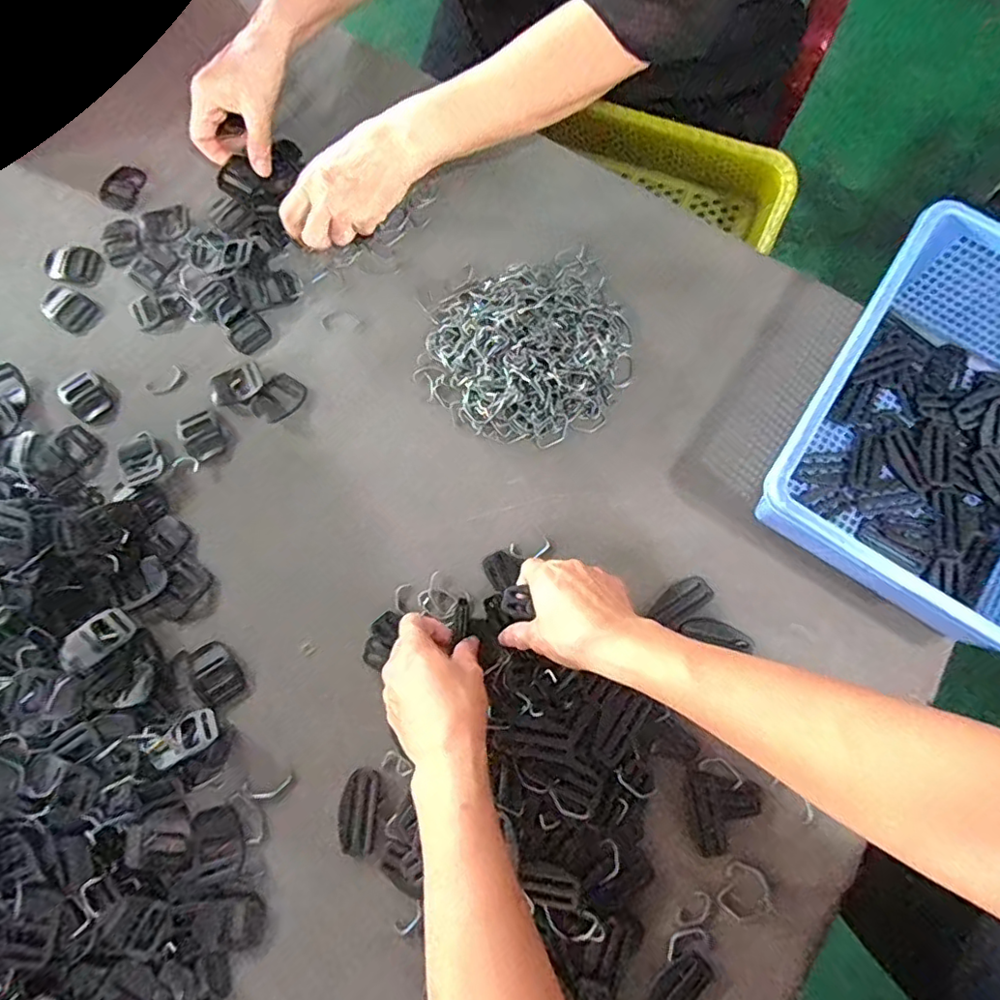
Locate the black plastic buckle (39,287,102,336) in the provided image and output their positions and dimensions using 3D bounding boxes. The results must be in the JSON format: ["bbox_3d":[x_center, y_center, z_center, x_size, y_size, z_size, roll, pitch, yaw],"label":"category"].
[{"bbox_3d":[-0.398,-0.177,0.539,0.056,0.005,0.035,36,78,8],"label":"black plastic buckle"}]

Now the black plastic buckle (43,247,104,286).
[{"bbox_3d":[-0.403,-0.222,0.551,0.053,0.004,0.038,8,76,2],"label":"black plastic buckle"}]

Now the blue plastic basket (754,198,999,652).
[{"bbox_3d":[0.360,-0.045,0.462,0.236,0.103,0.295,34,78,8],"label":"blue plastic basket"}]

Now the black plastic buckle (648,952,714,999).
[{"bbox_3d":[0.125,0.348,0.412,0.057,0.004,0.029,-40,79,-10],"label":"black plastic buckle"}]

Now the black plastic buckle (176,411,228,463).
[{"bbox_3d":[-0.262,-0.057,0.509,0.033,0.004,0.044,-28,78,-7],"label":"black plastic buckle"}]

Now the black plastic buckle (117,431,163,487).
[{"bbox_3d":[-0.311,-0.036,0.503,0.034,0.004,0.045,-28,78,-7],"label":"black plastic buckle"}]

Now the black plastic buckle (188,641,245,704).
[{"bbox_3d":[-0.224,0.135,0.459,0.031,0.004,0.047,-36,79,-9],"label":"black plastic buckle"}]

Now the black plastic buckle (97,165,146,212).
[{"bbox_3d":[-0.370,-0.307,0.570,0.038,0.004,0.050,15,76,3],"label":"black plastic buckle"}]

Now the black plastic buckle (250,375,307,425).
[{"bbox_3d":[-0.197,-0.091,0.517,0.037,0.004,0.045,37,78,8],"label":"black plastic buckle"}]

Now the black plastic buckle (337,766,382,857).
[{"bbox_3d":[-0.107,0.233,0.437,0.028,0.004,0.059,5,76,1],"label":"black plastic buckle"}]

